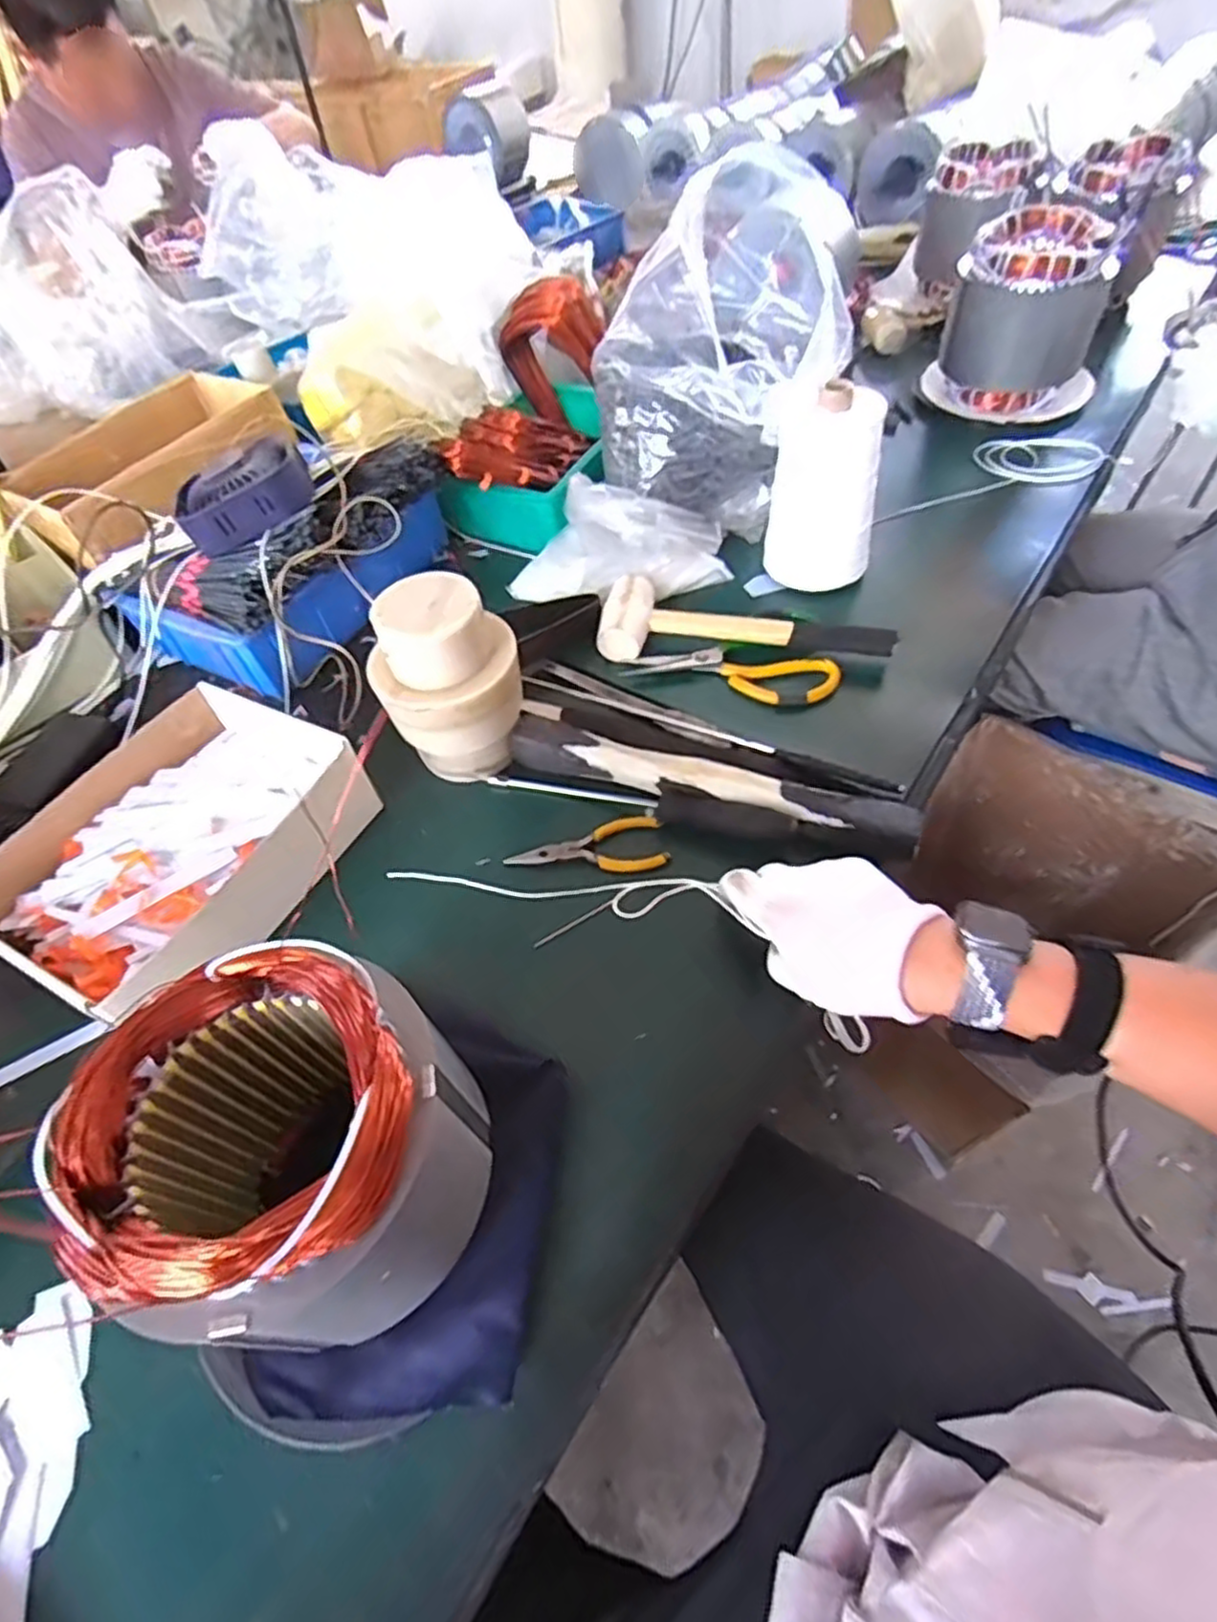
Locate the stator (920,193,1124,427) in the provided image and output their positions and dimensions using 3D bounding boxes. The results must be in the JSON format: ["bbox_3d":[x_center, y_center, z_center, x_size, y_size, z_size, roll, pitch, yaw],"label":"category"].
[{"bbox_3d":[0.480,-0.568,0.851,0.140,0.160,0.158,-22,54,-11],"label":"stator"}]

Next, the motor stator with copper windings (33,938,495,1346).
[{"bbox_3d":[-0.140,0.169,0.350,0.148,0.161,0.147,4,53,8],"label":"motor stator with copper windings"}]

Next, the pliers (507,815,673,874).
[{"bbox_3d":[-0.017,0.032,0.555,0.118,0.013,0.045,-10,52,-2],"label":"pliers"}]

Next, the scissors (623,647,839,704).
[{"bbox_3d":[0.109,-0.118,0.658,0.185,0.024,0.059,5,53,9],"label":"scissors"}]

